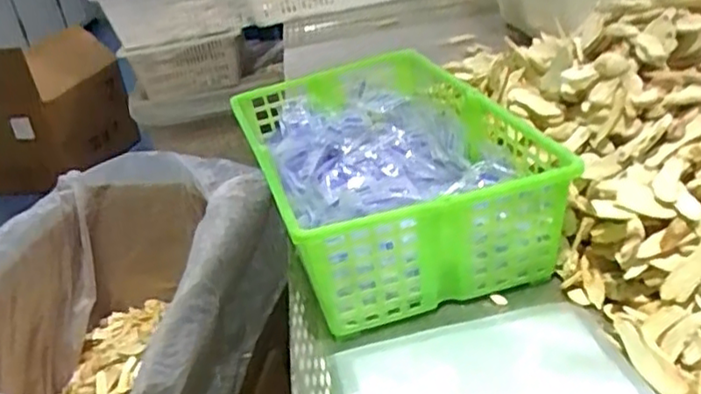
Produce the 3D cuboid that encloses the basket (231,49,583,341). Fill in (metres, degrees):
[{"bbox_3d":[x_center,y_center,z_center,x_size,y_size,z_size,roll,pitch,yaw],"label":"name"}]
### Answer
[{"bbox_3d":[0.033,-0.028,0.625,0.219,0.103,0.334,-13,29,-10],"label":"basket"}]

